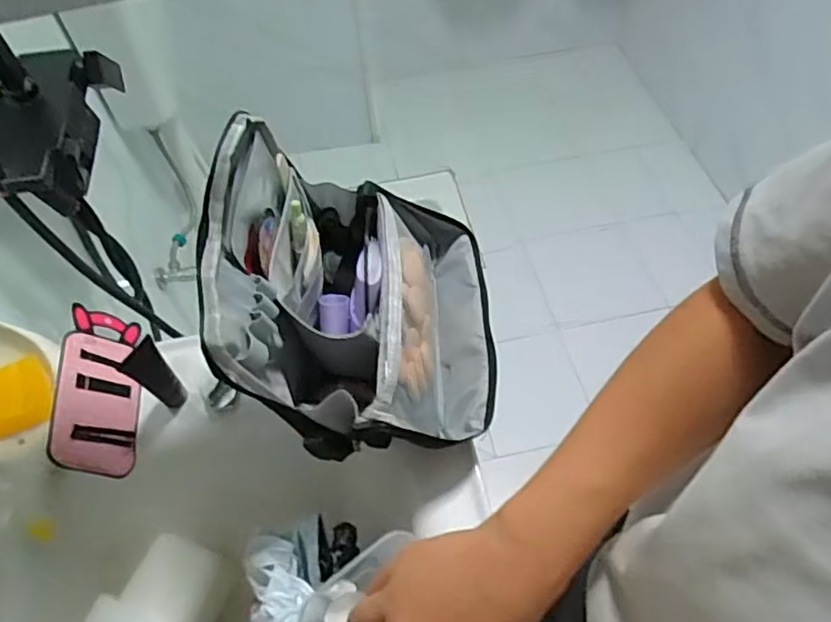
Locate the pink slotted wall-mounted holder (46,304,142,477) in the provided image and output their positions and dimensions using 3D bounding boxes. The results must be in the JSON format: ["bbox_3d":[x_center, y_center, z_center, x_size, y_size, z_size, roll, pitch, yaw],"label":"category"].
[{"bbox_3d":[-0.283,0.068,0.552,0.012,0.068,0.163,-40,48,31],"label":"pink slotted wall-mounted holder"}]

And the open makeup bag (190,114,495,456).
[{"bbox_3d":[-0.040,-0.021,0.498,0.196,0.191,0.230,-4,54,1],"label":"open makeup bag"}]

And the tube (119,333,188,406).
[{"bbox_3d":[-0.229,0.055,0.539,0.022,0.089,0.032,35,63,26],"label":"tube"}]

